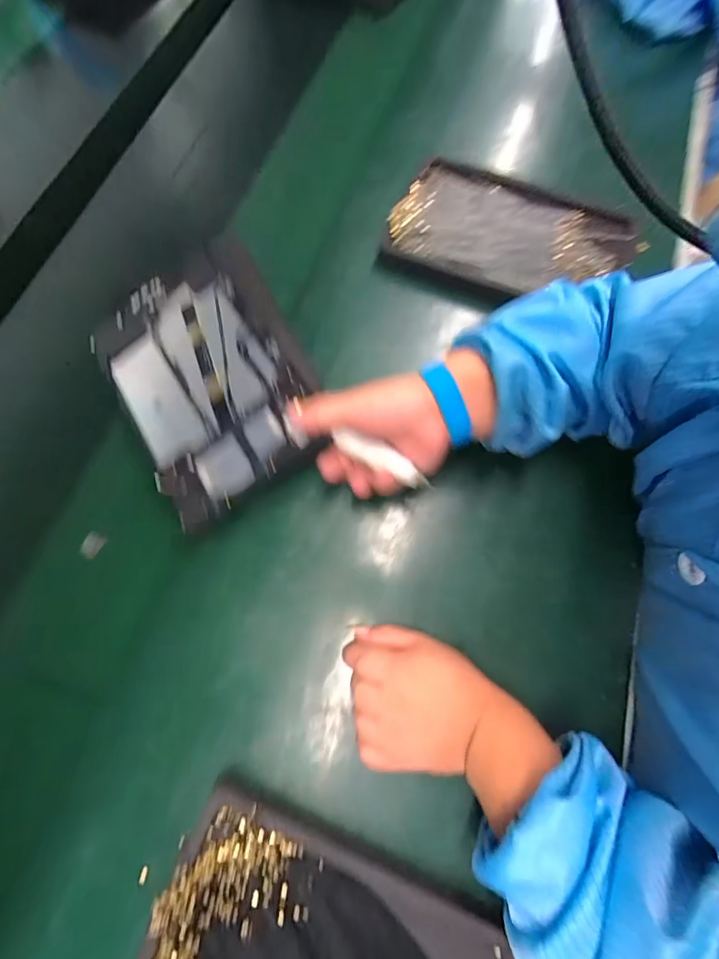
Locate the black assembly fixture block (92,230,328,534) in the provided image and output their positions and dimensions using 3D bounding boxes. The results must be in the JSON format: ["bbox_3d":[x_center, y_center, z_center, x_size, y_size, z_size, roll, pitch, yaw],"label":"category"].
[{"bbox_3d":[-0.133,-0.093,0.365,0.161,0.024,0.241,-32,71,4],"label":"black assembly fixture block"}]

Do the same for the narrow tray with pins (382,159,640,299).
[{"bbox_3d":[0.157,-0.257,0.433,0.238,0.032,0.134,20,75,6],"label":"narrow tray with pins"}]

